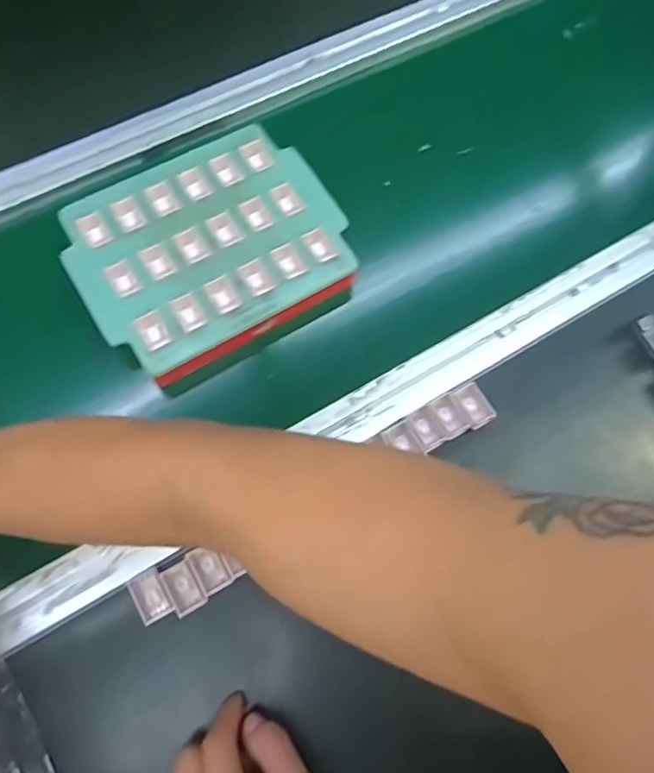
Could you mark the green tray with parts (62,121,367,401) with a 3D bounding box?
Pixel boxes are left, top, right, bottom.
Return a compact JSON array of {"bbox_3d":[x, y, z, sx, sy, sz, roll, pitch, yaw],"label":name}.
[{"bbox_3d":[-0.101,-0.116,0.505,0.221,0.045,0.194,-28,75,-12],"label":"green tray with parts"}]

